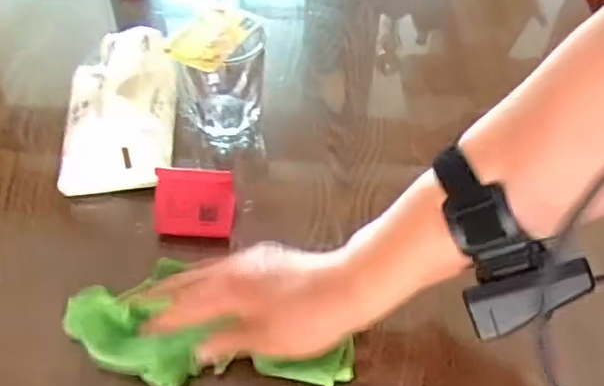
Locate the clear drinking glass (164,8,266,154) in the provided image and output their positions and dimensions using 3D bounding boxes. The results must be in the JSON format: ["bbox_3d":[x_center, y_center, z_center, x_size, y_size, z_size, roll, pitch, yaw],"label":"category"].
[{"bbox_3d":[-0.070,-0.102,0.544,0.074,0.107,0.075,-3,53,-4],"label":"clear drinking glass"}]

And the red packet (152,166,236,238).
[{"bbox_3d":[-0.083,0.008,0.478,0.059,0.053,0.004,3,18,-3],"label":"red packet"}]

